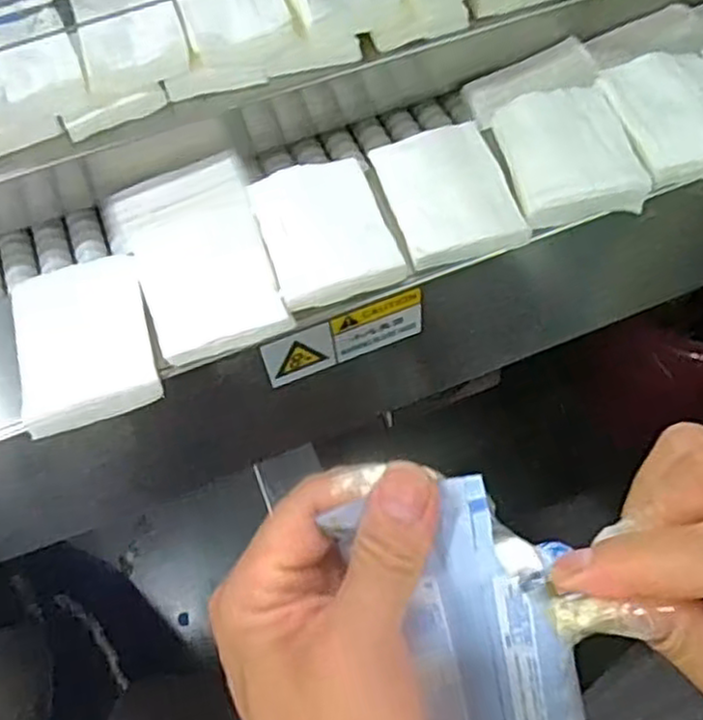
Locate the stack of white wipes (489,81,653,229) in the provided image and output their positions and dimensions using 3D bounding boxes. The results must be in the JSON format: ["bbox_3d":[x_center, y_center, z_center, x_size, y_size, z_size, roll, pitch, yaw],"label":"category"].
[{"bbox_3d":[0.135,-0.131,0.447,0.073,0.017,0.101,-9,58,-1],"label":"stack of white wipes"}]

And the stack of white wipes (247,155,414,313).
[{"bbox_3d":[-0.016,-0.084,0.441,0.076,0.014,0.107,-17,59,-6],"label":"stack of white wipes"}]

